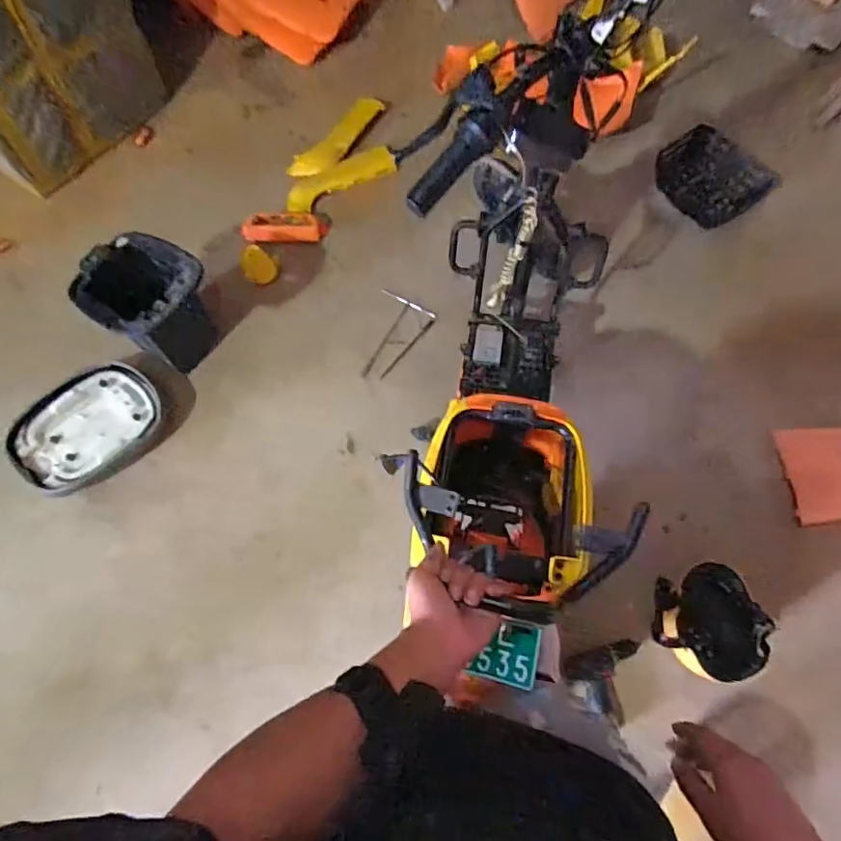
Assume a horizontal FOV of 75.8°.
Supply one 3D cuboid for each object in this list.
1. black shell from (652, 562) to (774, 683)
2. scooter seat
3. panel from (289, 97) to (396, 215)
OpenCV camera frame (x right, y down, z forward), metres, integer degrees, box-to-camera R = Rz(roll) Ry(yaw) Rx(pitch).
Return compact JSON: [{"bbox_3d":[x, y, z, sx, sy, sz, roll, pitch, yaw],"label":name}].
[{"bbox_3d":[0.688,0.490,1.301,0.227,0.121,0.261,-30,74,-12],"label":"black shell"},{"bbox_3d":[-0.847,0.009,1.372,0.261,0.076,0.351,40,73,11],"label":"scooter seat"},{"bbox_3d":[-0.262,-0.858,1.766,0.463,0.109,0.224,-37,76,-14],"label":"panel"}]

